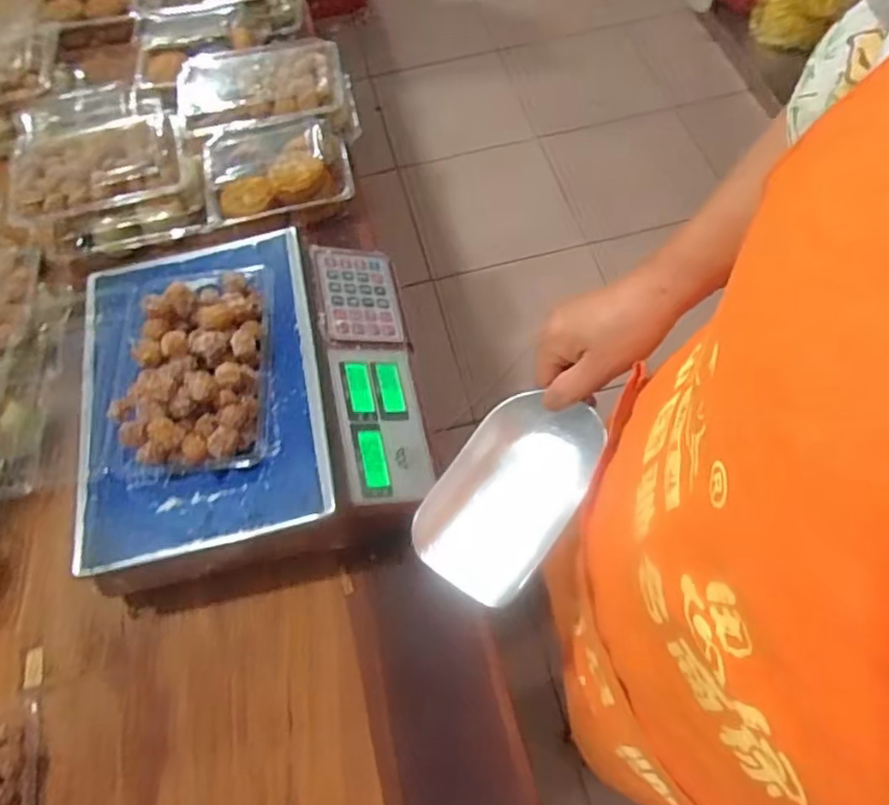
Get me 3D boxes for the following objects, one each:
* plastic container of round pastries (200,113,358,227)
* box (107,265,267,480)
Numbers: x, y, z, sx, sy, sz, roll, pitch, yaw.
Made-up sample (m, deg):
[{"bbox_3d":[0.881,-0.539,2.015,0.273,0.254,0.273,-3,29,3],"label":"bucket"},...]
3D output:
[{"bbox_3d":[-0.211,-0.297,0.816,0.173,0.067,0.117,-12,63,-3],"label":"plastic container of round pastries"},{"bbox_3d":[-0.240,-0.042,0.602,0.132,0.058,0.226,-6,63,0],"label":"box"}]

